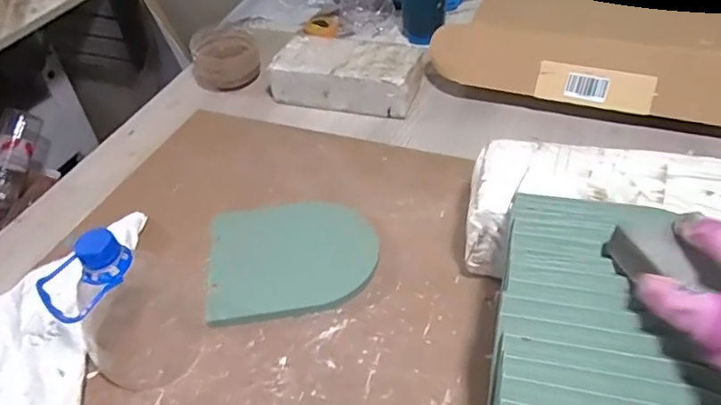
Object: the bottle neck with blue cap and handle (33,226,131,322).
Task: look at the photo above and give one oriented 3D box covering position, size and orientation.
[{"bbox_3d":[-0.210,0.056,0.413,0.035,0.040,0.068,21,49,26],"label":"bottle neck with blue cap and handle"}]

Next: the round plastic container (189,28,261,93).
[{"bbox_3d":[-0.208,-0.222,0.827,0.103,0.064,0.097,-15,43,-10],"label":"round plastic container"}]

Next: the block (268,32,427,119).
[{"bbox_3d":[-0.019,-0.183,0.770,0.212,0.063,0.104,8,44,14],"label":"block"}]

